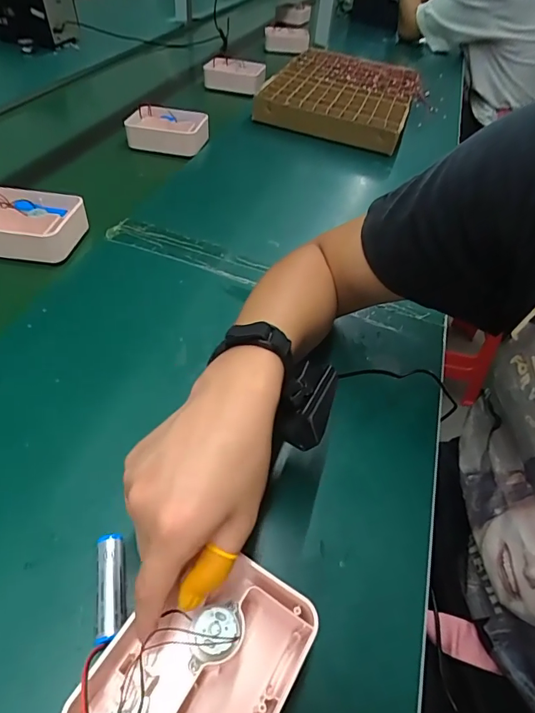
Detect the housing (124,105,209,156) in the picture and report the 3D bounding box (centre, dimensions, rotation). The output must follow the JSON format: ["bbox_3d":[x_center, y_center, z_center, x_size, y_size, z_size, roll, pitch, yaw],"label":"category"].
[{"bbox_3d":[-0.181,-0.421,0.810,0.143,0.050,0.091,11,45,-1],"label":"housing"}]

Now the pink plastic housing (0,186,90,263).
[{"bbox_3d":[-0.310,-0.172,0.563,0.132,0.039,0.095,9,48,-2],"label":"pink plastic housing"}]

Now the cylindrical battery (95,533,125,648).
[{"bbox_3d":[-0.105,0.155,0.297,0.017,0.021,0.066,-4,47,-15],"label":"cylindrical battery"}]

